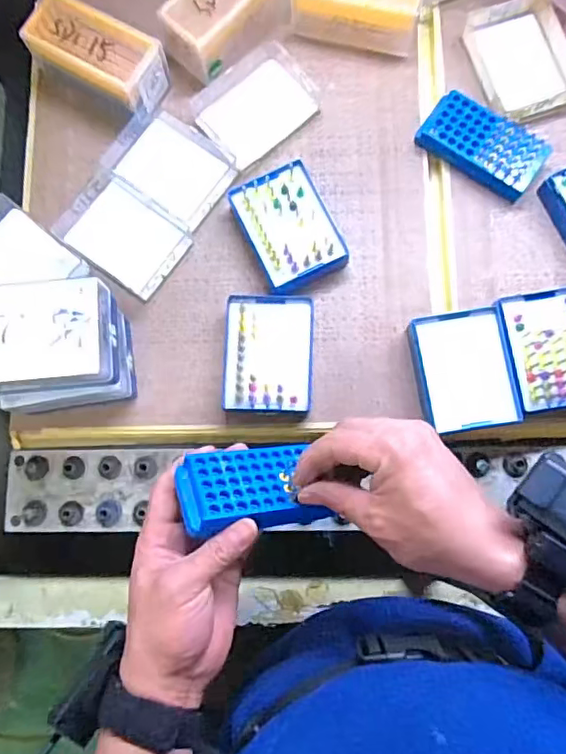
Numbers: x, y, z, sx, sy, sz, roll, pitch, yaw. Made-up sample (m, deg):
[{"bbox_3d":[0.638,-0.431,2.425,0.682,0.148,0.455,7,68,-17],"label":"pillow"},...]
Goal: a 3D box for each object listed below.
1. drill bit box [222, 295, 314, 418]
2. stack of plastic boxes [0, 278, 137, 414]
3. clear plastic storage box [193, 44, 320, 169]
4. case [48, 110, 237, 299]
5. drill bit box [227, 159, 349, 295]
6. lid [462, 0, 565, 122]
[{"bbox_3d":[-0.013,-0.019,0.511,0.079,0.030,0.107,1,82,1],"label":"drill bit box"},{"bbox_3d":[-0.189,-0.020,0.473,0.105,0.109,0.090,-5,82,0],"label":"stack of plastic boxes"},{"bbox_3d":[-0.026,-0.271,0.549,0.112,0.027,0.088,-39,83,-4],"label":"clear plastic storage box"},{"bbox_3d":[-0.131,-0.171,0.540,0.115,0.025,0.165,31,83,5],"label":"case"},{"bbox_3d":[0.006,-0.136,0.522,0.078,0.034,0.105,-25,82,-2],"label":"drill bit box"},{"bbox_3d":[0.234,-0.314,0.548,0.093,0.025,0.120,-21,82,-2],"label":"lid"}]

